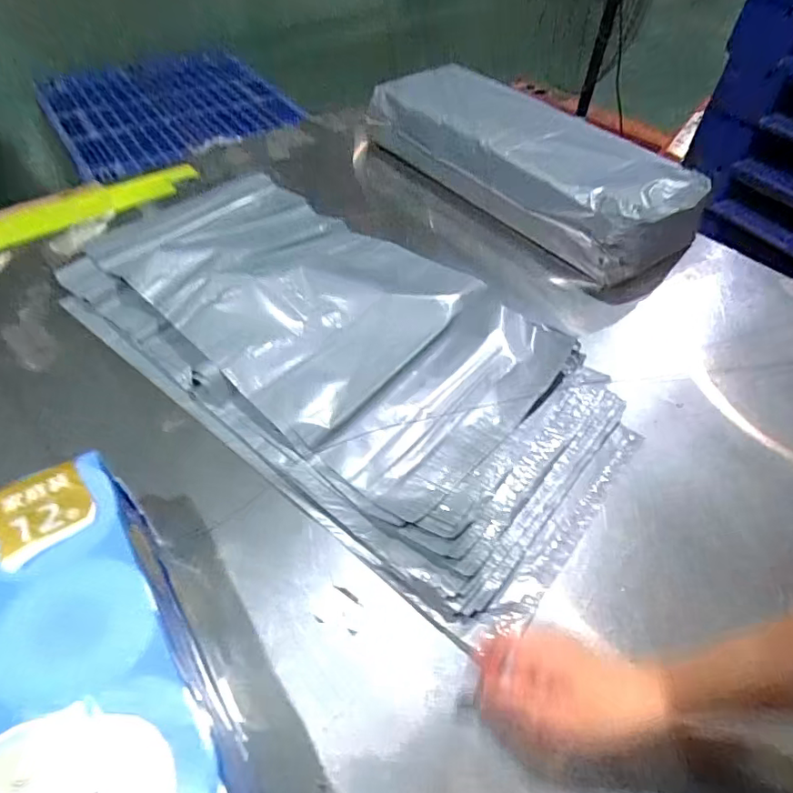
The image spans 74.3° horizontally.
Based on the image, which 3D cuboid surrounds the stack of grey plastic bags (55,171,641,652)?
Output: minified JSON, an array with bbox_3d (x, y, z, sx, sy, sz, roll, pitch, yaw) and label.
[{"bbox_3d":[-0.096,-0.090,0.686,0.780,0.060,0.389,35,57,24],"label":"stack of grey plastic bags"}]

